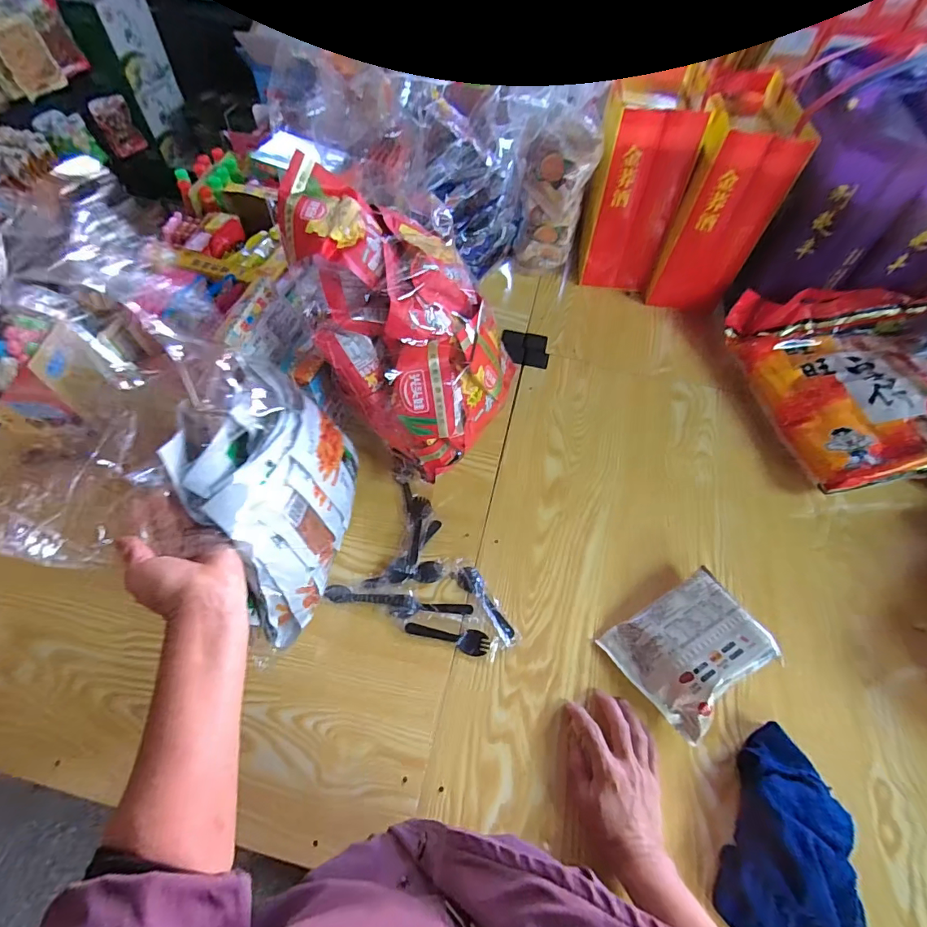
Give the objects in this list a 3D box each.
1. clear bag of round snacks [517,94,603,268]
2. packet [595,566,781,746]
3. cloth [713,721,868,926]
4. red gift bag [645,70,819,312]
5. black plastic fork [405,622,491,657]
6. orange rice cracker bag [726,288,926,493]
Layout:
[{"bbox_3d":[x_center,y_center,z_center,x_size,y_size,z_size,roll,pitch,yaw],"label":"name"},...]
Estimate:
[{"bbox_3d":[0.165,-0.501,0.884,0.129,0.268,0.088,3,57,0],"label":"clear bag of round snacks"},{"bbox_3d":[0.290,0.229,0.586,0.180,0.070,0.141,-27,63,-19],"label":"packet"},{"bbox_3d":[0.354,0.395,0.493,0.129,0.060,0.197,23,59,11],"label":"cloth"},{"bbox_3d":[0.500,-0.521,0.930,0.163,0.324,0.281,18,58,8],"label":"red gift bag"},{"bbox_3d":[-0.021,0.223,0.608,0.108,0.006,0.030,14,57,5],"label":"black plastic fork"},{"bbox_3d":[0.692,-0.155,0.800,0.342,0.093,0.387,-5,58,-7],"label":"orange rice cracker bag"}]

